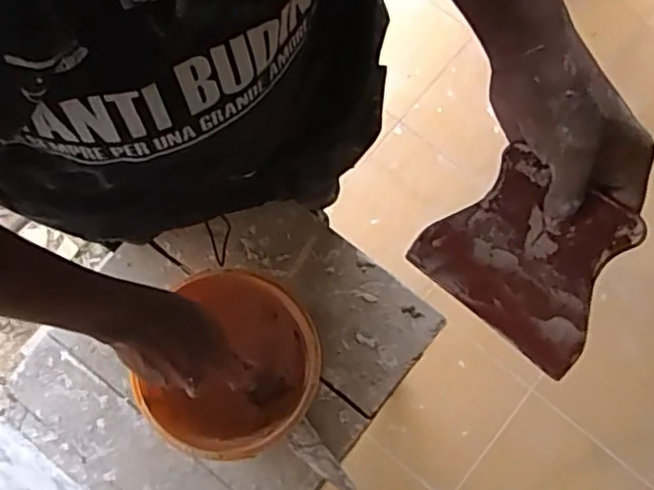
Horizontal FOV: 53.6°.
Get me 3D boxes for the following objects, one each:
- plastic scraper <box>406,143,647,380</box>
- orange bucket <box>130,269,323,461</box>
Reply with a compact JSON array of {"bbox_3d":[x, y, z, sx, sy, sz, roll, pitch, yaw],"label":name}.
[{"bbox_3d":[0.121,0.005,0.399,0.117,0.004,0.096,40,109,24],"label":"plastic scraper"},{"bbox_3d":[-0.086,0.122,0.642,0.139,0.152,0.176,23,79,4],"label":"orange bucket"}]

